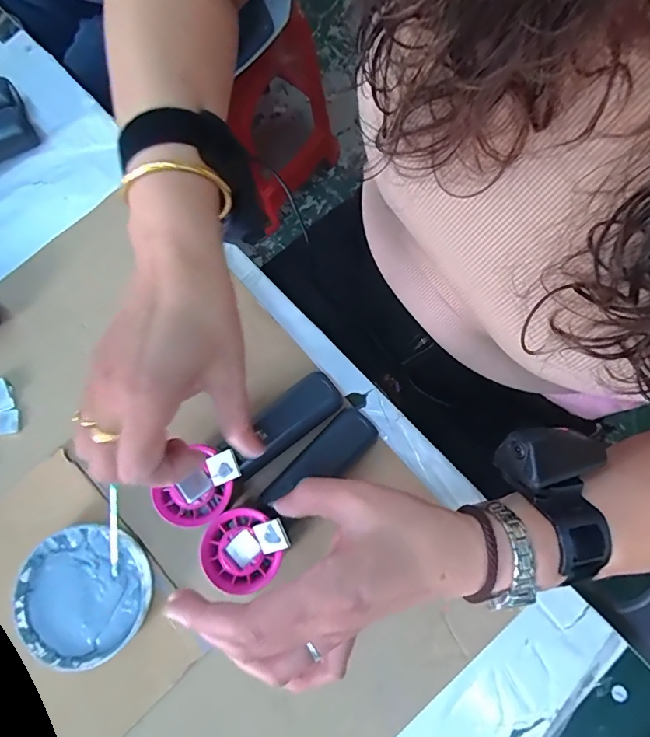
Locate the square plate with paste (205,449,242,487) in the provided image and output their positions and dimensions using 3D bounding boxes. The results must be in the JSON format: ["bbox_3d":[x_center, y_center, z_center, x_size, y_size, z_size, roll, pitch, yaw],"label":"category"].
[{"bbox_3d":[-0.073,0.071,0.316,0.021,0.004,0.021,-25,78,-1],"label":"square plate with paste"}]

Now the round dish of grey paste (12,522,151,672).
[{"bbox_3d":[-0.186,0.174,0.343,0.101,0.015,0.096,0,79,1],"label":"round dish of grey paste"}]

